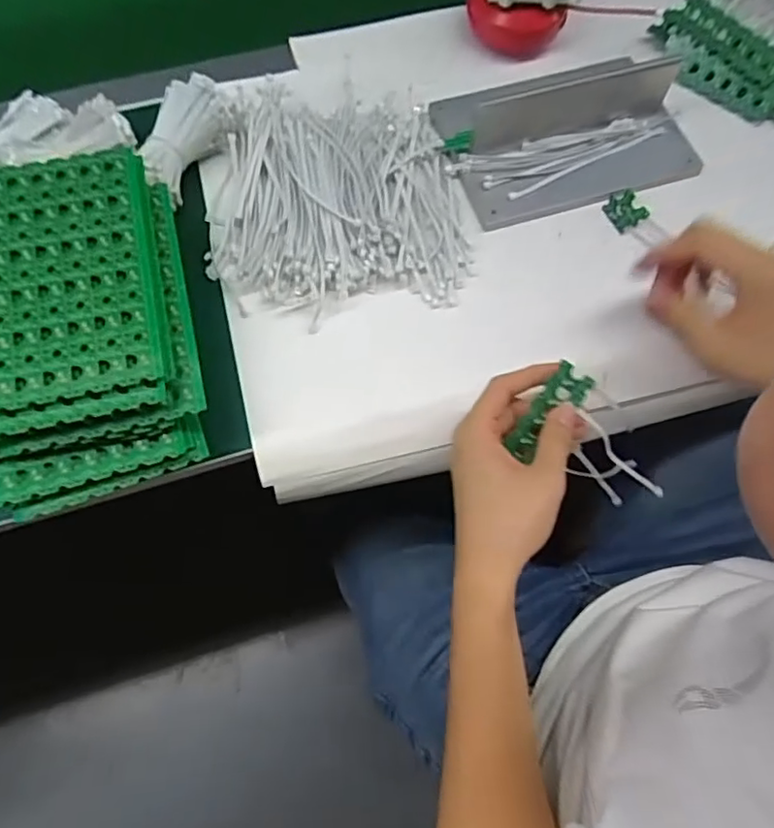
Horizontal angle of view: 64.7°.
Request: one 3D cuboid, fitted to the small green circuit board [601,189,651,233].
[{"bbox_3d":[0.202,-0.173,0.519,0.029,0.011,0.033,-25,69,-12],"label":"small green circuit board"}]

